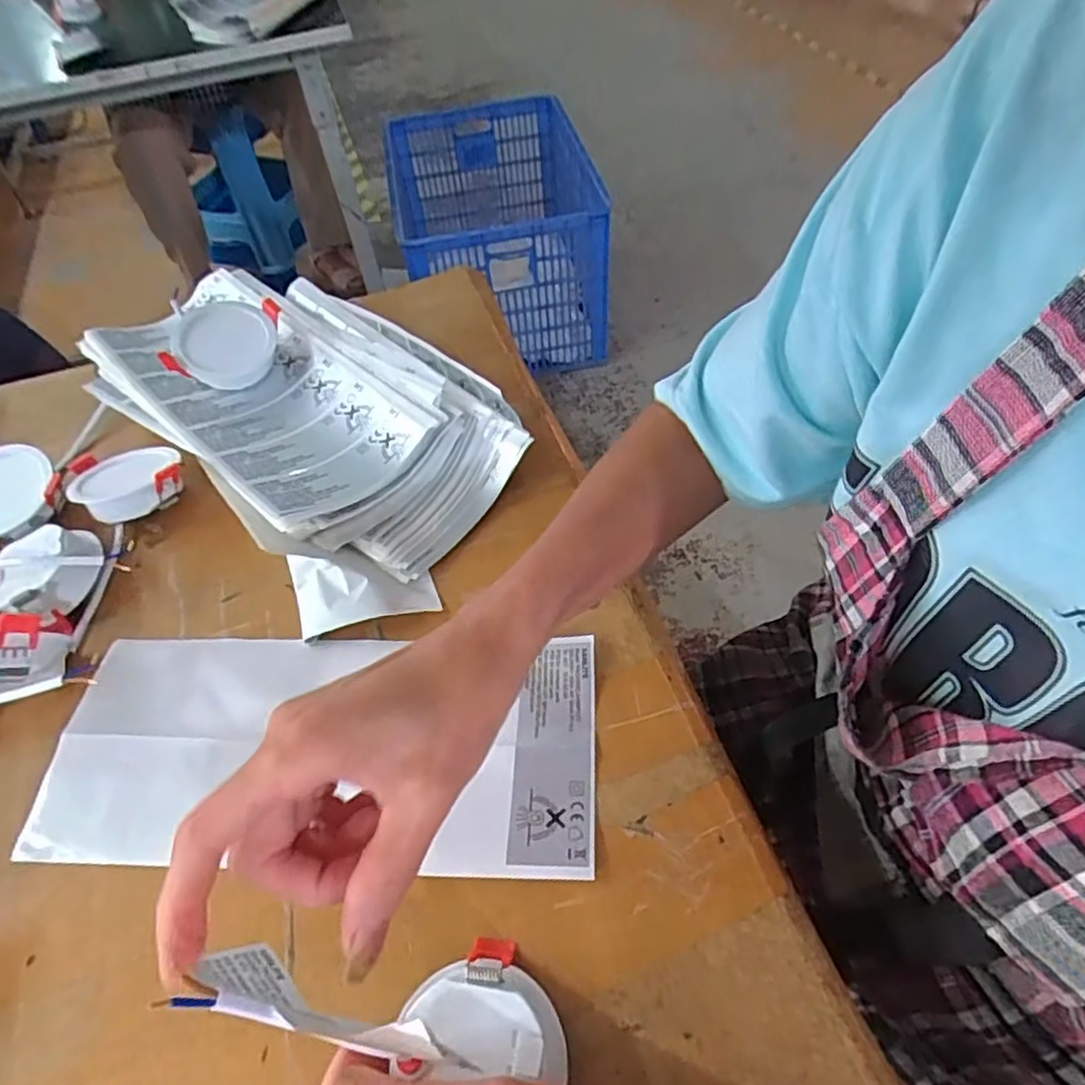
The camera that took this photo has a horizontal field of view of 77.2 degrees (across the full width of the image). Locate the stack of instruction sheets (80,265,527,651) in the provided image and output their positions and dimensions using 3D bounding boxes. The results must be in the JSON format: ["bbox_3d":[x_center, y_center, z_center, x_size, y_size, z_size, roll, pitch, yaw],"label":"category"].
[{"bbox_3d":[-0.177,-0.100,0.501,0.194,0.058,0.373,-39,59,-23],"label":"stack of instruction sheets"}]

